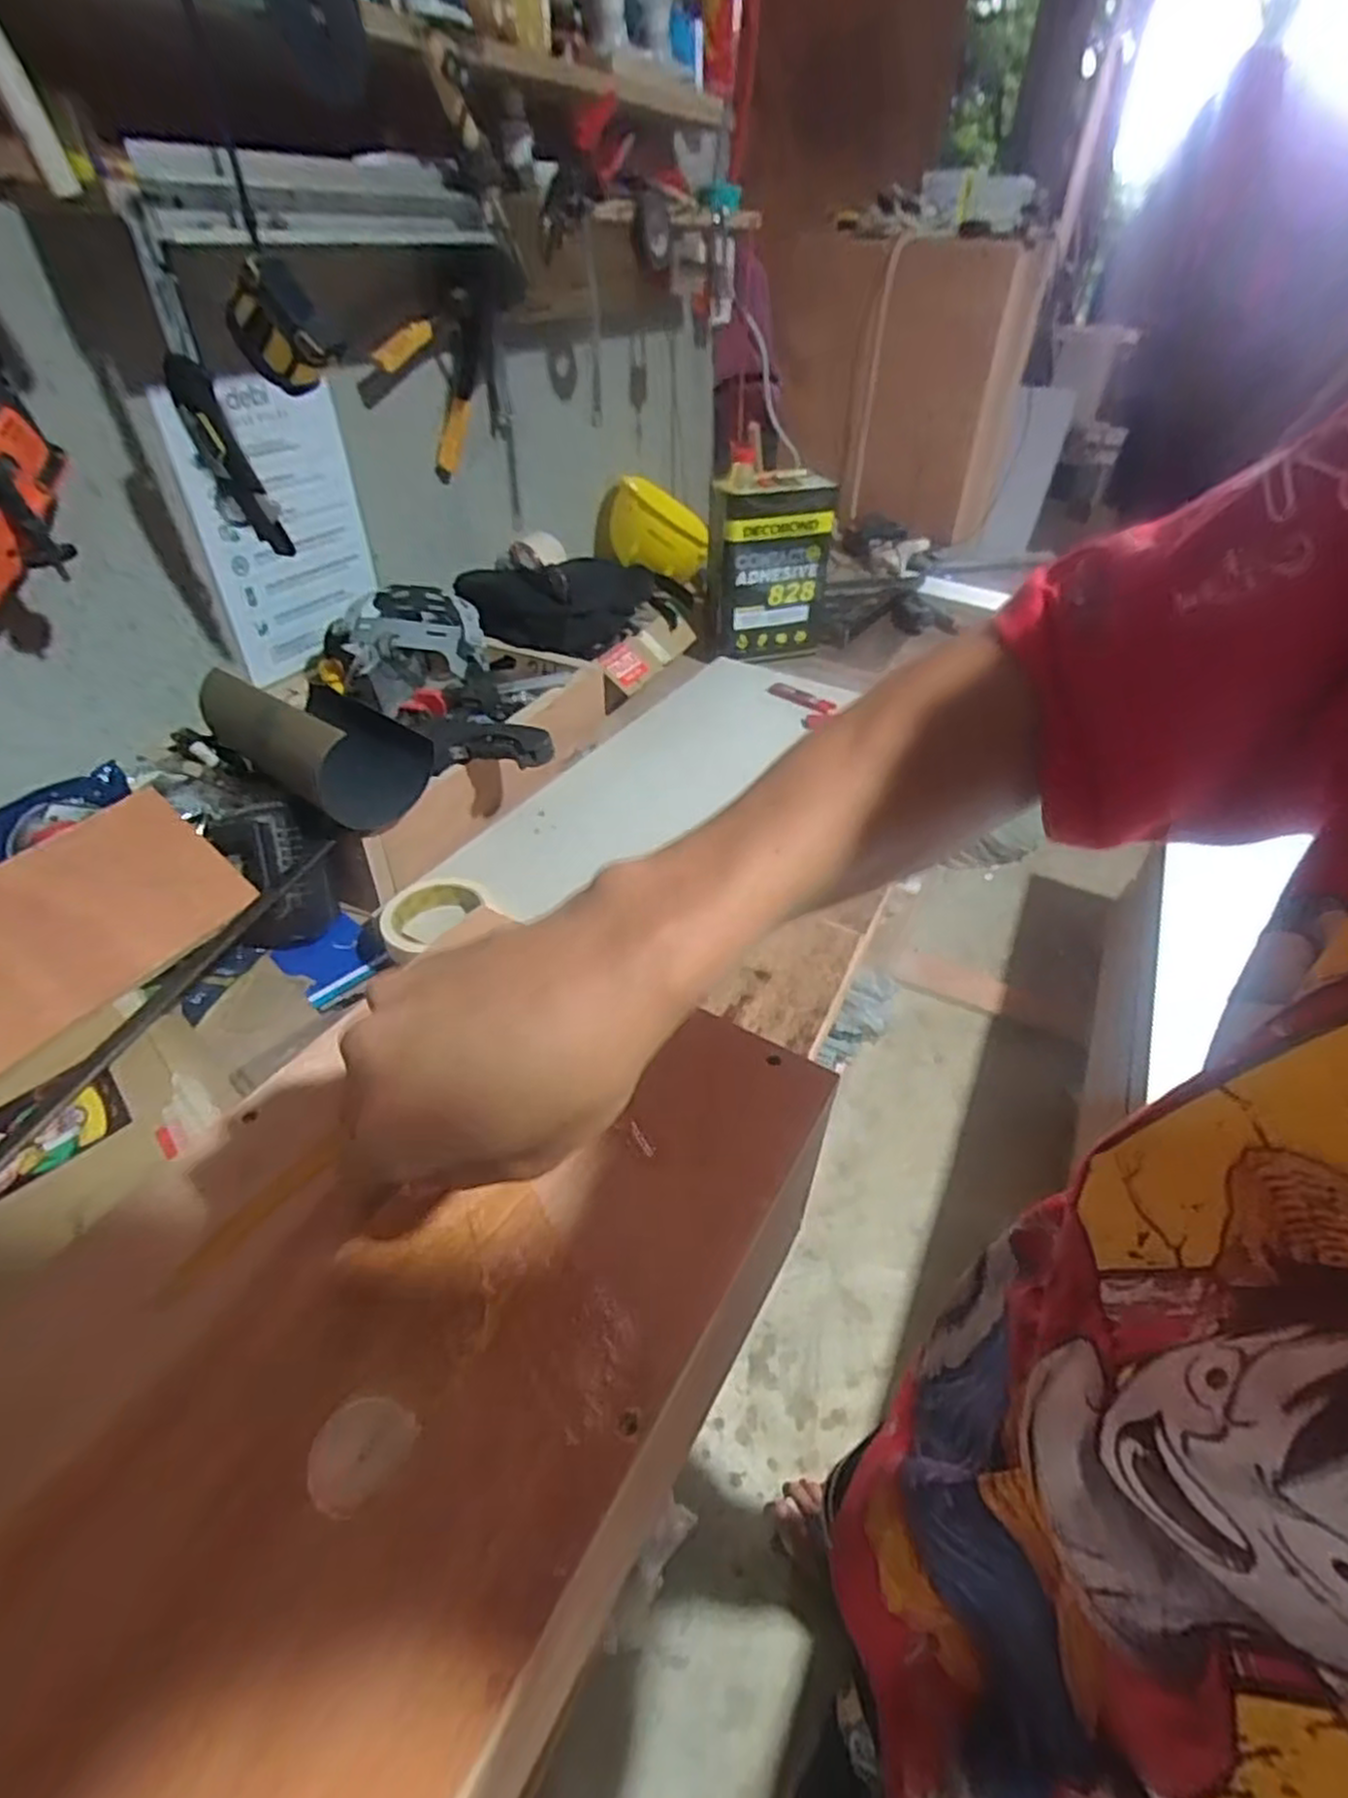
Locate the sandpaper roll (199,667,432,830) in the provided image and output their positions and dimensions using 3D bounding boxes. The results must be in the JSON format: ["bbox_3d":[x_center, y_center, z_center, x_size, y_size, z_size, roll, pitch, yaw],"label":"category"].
[{"bbox_3d":[-0.345,-0.155,0.721,0.243,0.091,0.107,29,48,28],"label":"sandpaper roll"}]

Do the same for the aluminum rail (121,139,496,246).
[{"bbox_3d":[-0.312,-0.643,0.699,0.043,0.064,0.402,15,43,18],"label":"aluminum rail"}]

